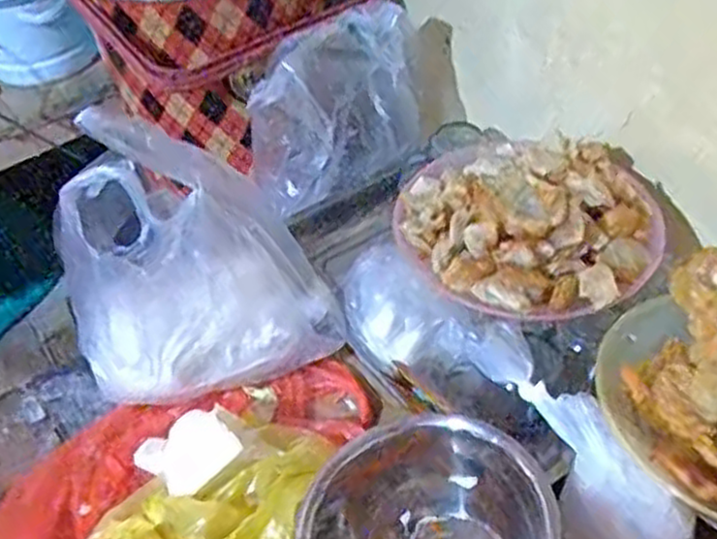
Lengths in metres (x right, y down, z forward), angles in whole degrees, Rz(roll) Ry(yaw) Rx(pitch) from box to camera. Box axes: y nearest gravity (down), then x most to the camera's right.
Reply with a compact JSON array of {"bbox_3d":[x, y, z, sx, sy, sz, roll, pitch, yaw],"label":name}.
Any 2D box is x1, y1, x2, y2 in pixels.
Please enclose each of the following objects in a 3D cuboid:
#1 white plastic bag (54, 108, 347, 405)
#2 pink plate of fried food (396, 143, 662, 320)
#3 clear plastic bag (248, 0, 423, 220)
[{"bbox_3d":[-0.138,-0.018,0.621,0.209,0.257,0.096,-17,48,-10],"label":"white plastic bag"},{"bbox_3d":[0.139,-0.045,0.620,0.209,0.058,0.185,6,48,10],"label":"pink plate of fried food"},{"bbox_3d":[-0.025,-0.171,0.832,0.070,0.170,0.224,34,58,31],"label":"clear plastic bag"}]

